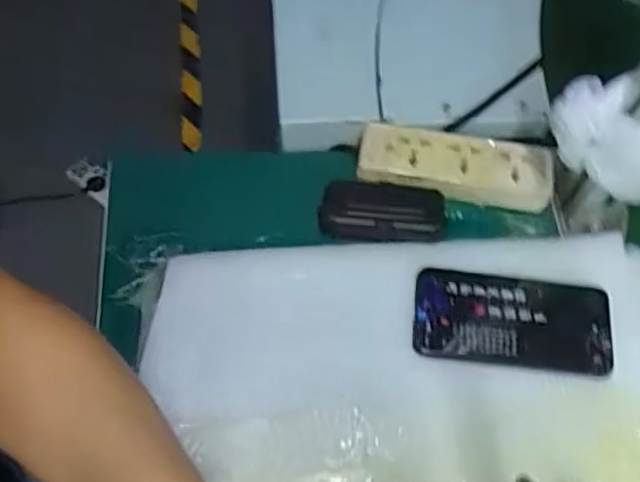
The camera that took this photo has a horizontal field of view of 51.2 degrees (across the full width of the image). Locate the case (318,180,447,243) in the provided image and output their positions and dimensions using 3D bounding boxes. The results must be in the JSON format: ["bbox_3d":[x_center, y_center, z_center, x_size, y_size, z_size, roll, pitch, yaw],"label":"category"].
[{"bbox_3d":[0.054,-0.025,0.576,0.105,0.024,0.057,5,63,0],"label":"case"}]

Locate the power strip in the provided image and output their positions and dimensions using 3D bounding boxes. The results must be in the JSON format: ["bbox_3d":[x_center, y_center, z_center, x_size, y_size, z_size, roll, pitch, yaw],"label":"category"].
[{"bbox_3d":[0.120,-0.068,0.594,0.166,0.029,0.057,11,63,3],"label":"power strip"}]

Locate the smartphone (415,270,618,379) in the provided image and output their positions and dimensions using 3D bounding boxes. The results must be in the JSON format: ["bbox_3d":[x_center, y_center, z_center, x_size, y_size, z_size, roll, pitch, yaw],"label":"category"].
[{"bbox_3d":[0.152,0.064,0.532,0.151,0.016,0.074,8,63,1],"label":"smartphone"}]

